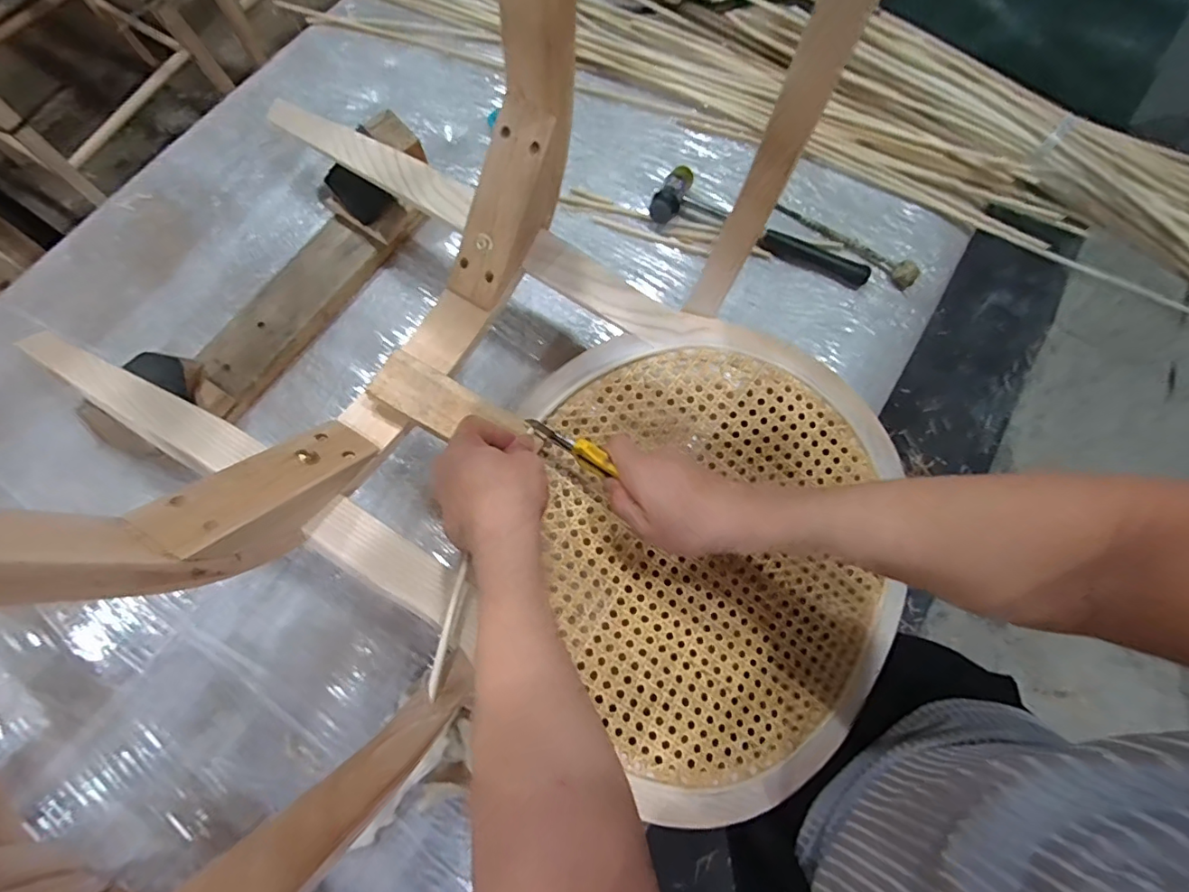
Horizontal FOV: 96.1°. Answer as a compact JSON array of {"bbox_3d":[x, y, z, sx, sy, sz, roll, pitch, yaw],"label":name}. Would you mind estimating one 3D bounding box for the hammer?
[{"bbox_3d":[0.204,-0.262,0.665,0.277,0.042,0.090,30,76,10],"label":"hammer"}]

